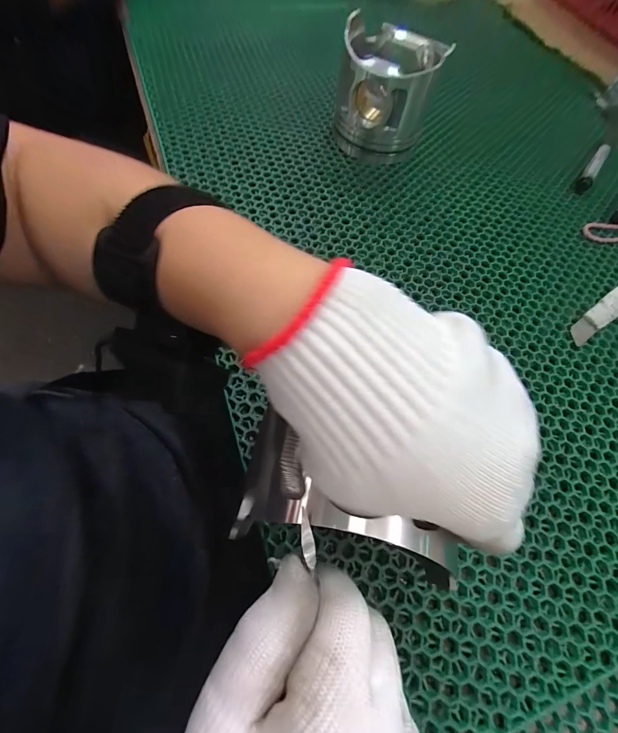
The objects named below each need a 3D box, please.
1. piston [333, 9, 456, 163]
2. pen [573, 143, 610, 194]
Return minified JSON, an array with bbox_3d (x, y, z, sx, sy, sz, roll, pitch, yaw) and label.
[{"bbox_3d":[0.087,-0.320,0.367,0.103,0.094,0.110,14,66,3],"label":"piston"},{"bbox_3d":[0.367,-0.259,0.398,0.016,0.014,0.113,35,69,12],"label":"pen"}]

